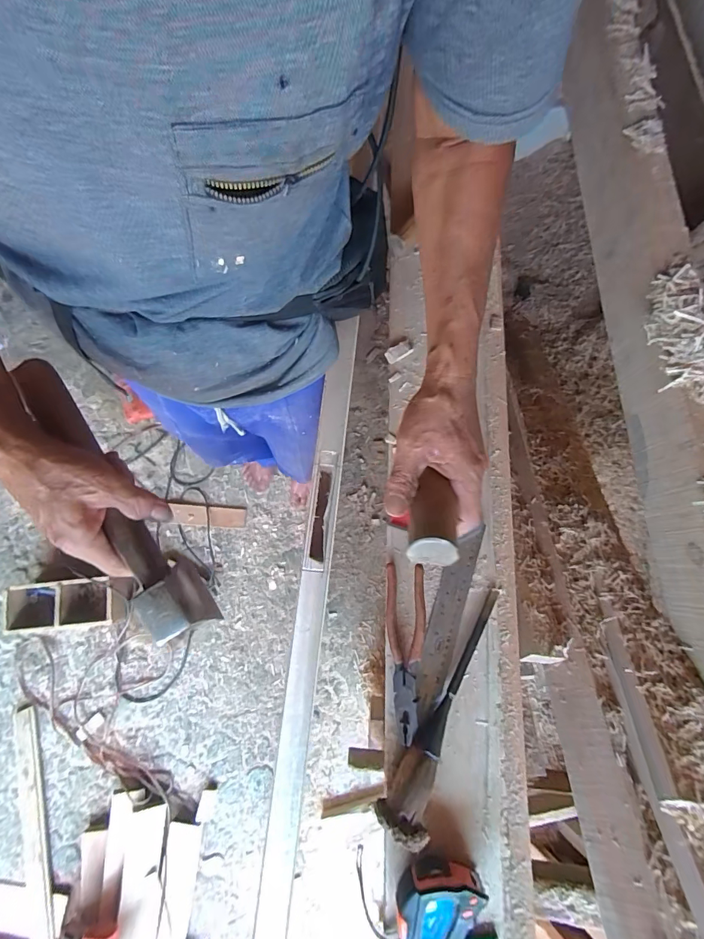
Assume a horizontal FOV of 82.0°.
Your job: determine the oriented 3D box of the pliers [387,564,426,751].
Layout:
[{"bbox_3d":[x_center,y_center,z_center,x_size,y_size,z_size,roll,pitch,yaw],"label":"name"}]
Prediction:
[{"bbox_3d":[0.064,0.214,0.481,0.043,0.027,0.193,1,76,-1],"label":"pliers"}]

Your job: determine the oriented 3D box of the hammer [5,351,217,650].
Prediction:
[{"bbox_3d":[-0.210,0.027,0.356,0.034,0.069,0.271,-32,90,-9],"label":"hammer"}]

